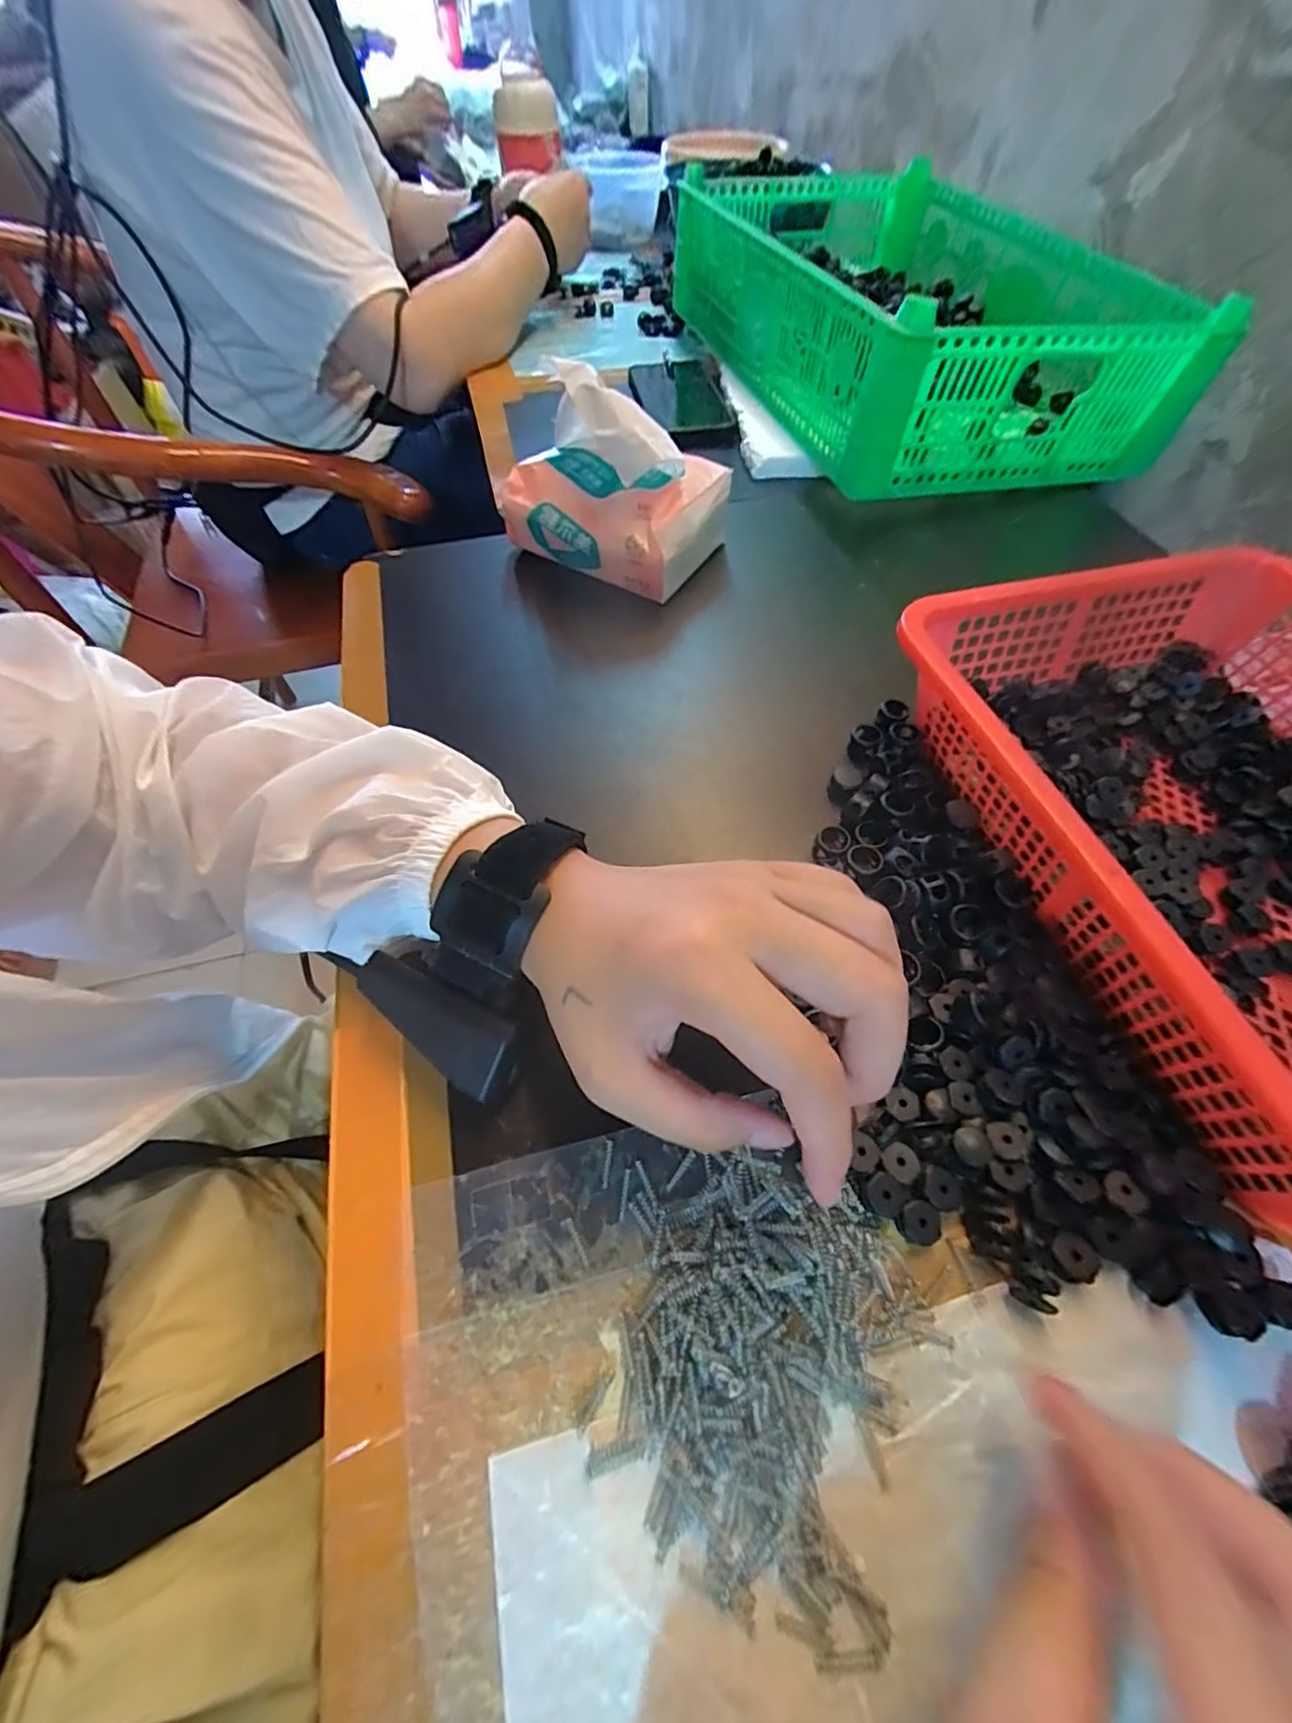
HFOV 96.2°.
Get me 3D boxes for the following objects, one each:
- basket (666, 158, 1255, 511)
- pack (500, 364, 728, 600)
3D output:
[{"bbox_3d":[0.232,-0.522,0.548,0.289,0.104,0.472,-14,59,-8],"label":"basket"},{"bbox_3d":[-0.025,-0.259,0.387,0.141,0.093,0.087,23,61,14],"label":"pack"}]

